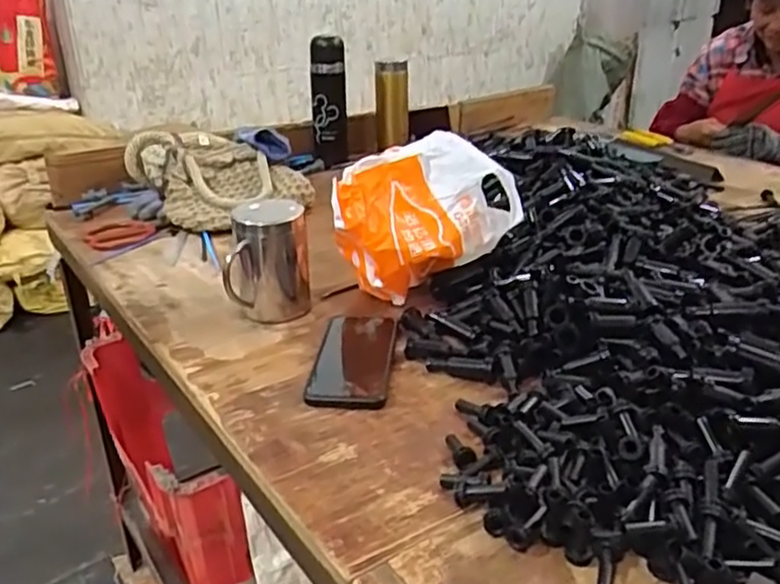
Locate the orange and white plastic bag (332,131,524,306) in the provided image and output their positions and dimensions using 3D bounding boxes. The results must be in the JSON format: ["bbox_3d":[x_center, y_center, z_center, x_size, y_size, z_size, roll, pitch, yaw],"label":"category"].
[{"bbox_3d":[0.035,-0.080,0.806,0.210,0.155,0.111,-14,29,-25],"label":"orange and white plastic bag"}]

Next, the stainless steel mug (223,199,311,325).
[{"bbox_3d":[-0.135,-0.038,0.790,0.086,0.118,0.096,-4,26,-7],"label":"stainless steel mug"}]

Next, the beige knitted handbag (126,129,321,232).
[{"bbox_3d":[-0.264,-0.184,1.090,0.229,0.095,0.204,-21,33,-36],"label":"beige knitted handbag"}]

